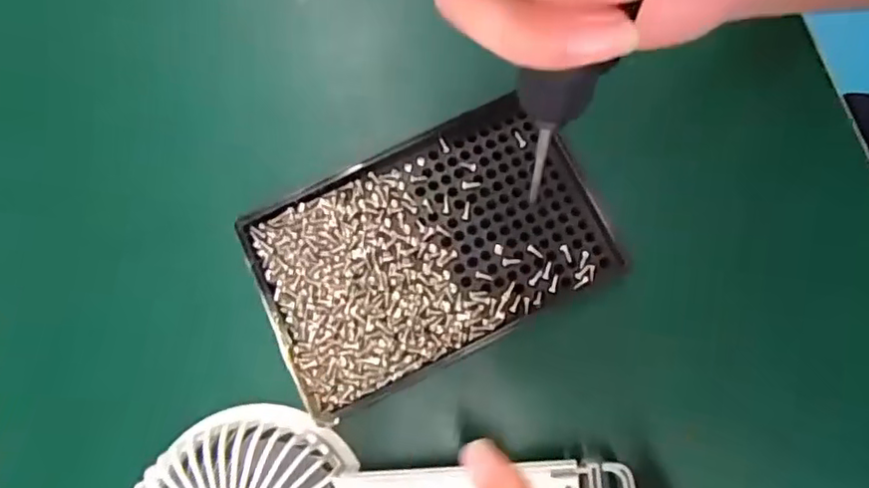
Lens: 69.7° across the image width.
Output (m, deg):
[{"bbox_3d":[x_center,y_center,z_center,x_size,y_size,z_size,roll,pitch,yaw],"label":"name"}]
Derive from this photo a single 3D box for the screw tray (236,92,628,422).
[{"bbox_3d":[-0.002,-0.001,0.254,0.137,0.014,0.087,-27,80,-6],"label":"screw tray"}]

